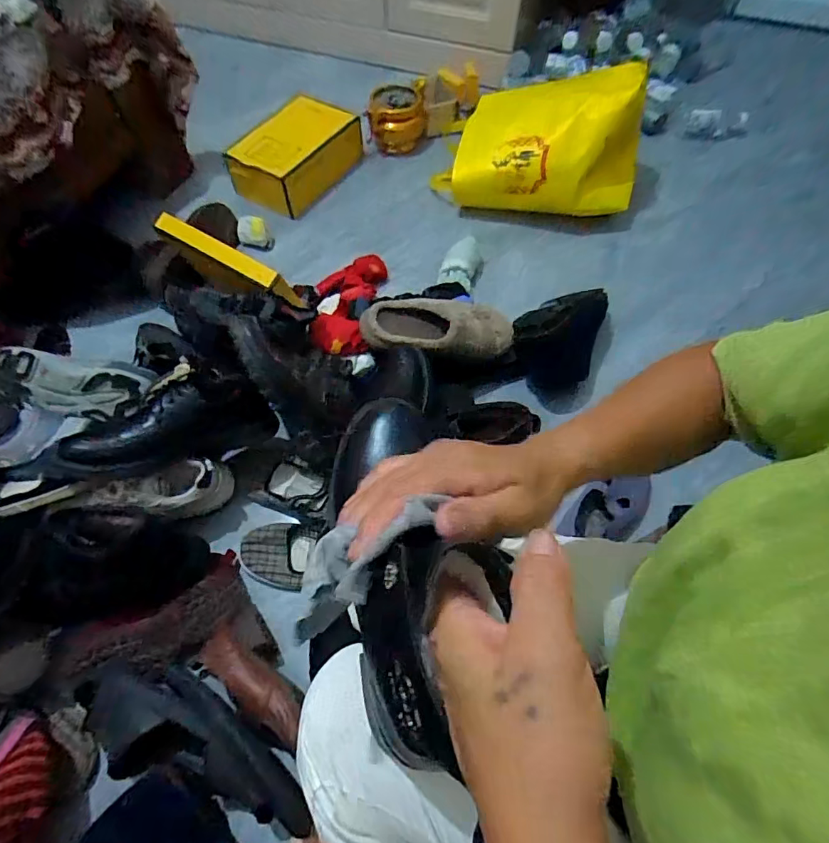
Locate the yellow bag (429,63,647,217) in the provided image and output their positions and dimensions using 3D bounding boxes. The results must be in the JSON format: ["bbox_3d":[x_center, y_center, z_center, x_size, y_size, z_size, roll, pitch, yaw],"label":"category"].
[{"bbox_3d":[0.263,-0.606,1.054,0.422,0.246,0.229,-2,61,-1],"label":"yellow bag"}]

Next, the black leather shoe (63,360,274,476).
[{"bbox_3d":[-0.343,0.000,0.696,0.266,0.095,0.103,-21,62,-27],"label":"black leather shoe"}]

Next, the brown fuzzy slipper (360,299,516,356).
[{"bbox_3d":[0.040,-0.160,0.855,0.261,0.064,0.129,-6,61,-3],"label":"brown fuzzy slipper"}]

